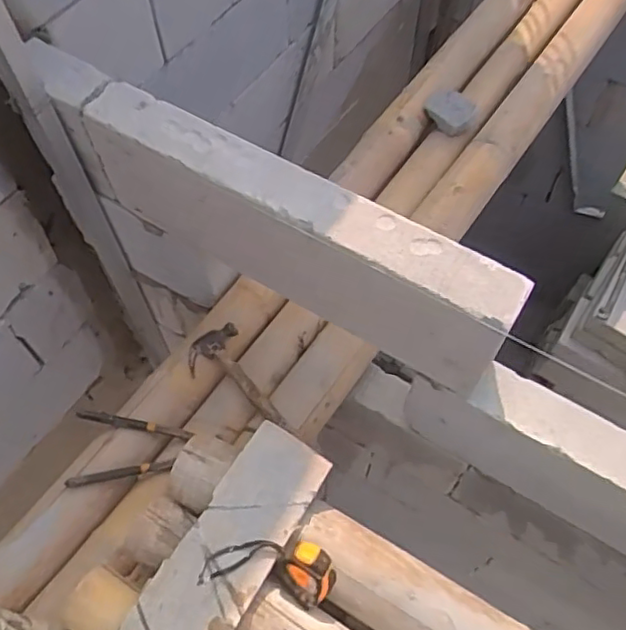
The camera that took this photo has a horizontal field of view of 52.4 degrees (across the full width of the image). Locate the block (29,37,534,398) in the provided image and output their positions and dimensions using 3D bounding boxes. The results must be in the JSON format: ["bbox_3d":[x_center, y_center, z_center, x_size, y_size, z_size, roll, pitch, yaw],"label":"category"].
[{"bbox_3d":[-0.075,-0.131,0.850,0.726,0.193,0.080,28,65,14],"label":"block"}]

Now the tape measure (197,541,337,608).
[{"bbox_3d":[-0.050,0.297,0.749,0.151,0.054,0.063,9,62,5],"label":"tape measure"}]

